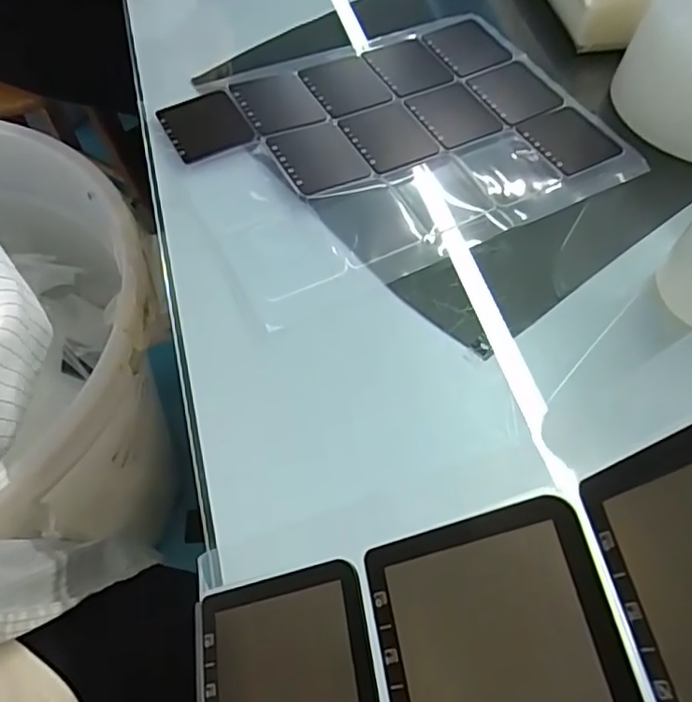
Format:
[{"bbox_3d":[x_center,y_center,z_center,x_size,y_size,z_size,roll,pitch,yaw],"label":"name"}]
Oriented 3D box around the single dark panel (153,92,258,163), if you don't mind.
[{"bbox_3d":[-0.092,-0.147,0.384,0.049,0.008,0.058,-26,64,-17],"label":"single dark panel"}]

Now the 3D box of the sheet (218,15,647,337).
[{"bbox_3d":[0.034,-0.138,0.388,0.257,0.009,0.191,-24,63,-16],"label":"sheet"}]

